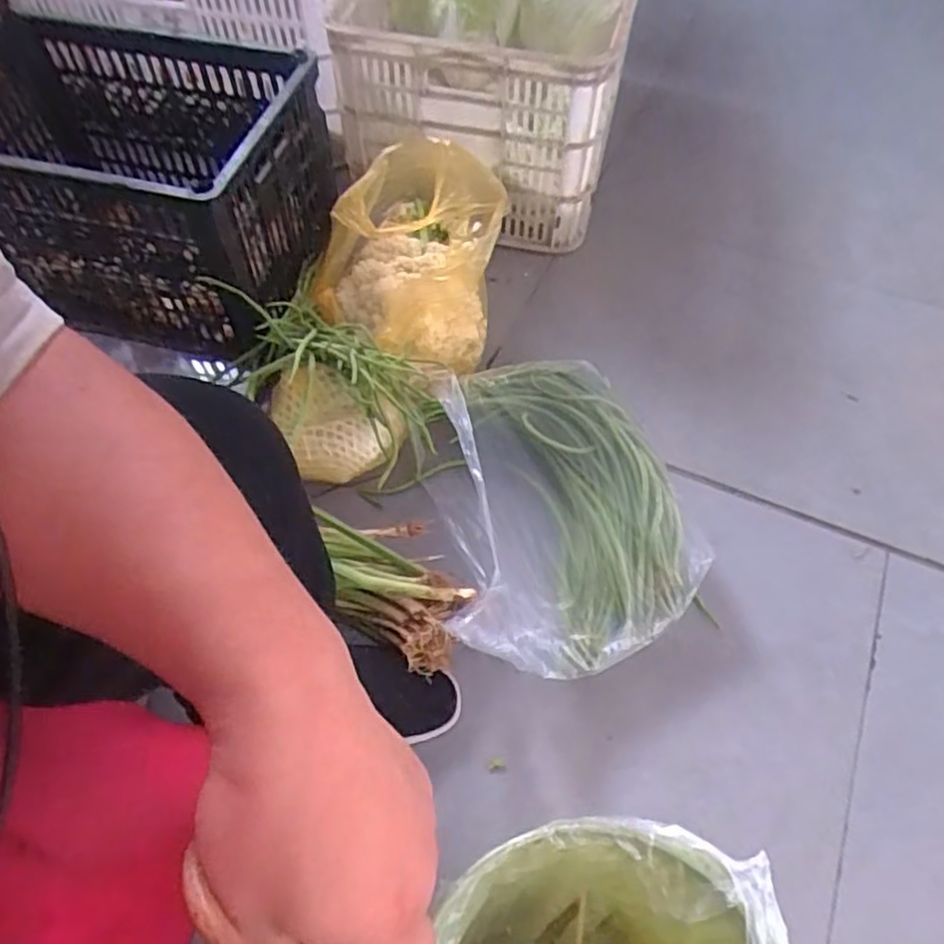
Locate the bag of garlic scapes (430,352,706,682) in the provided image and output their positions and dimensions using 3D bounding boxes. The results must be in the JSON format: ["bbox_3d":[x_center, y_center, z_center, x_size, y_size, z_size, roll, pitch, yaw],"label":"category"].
[{"bbox_3d":[0.103,0.046,0.834,0.293,0.142,0.369,-7,61,-7],"label":"bag of garlic scapes"}]

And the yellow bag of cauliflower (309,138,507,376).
[{"bbox_3d":[-0.091,-0.290,0.910,0.242,0.215,0.182,8,58,5],"label":"yellow bag of cauliflower"}]

